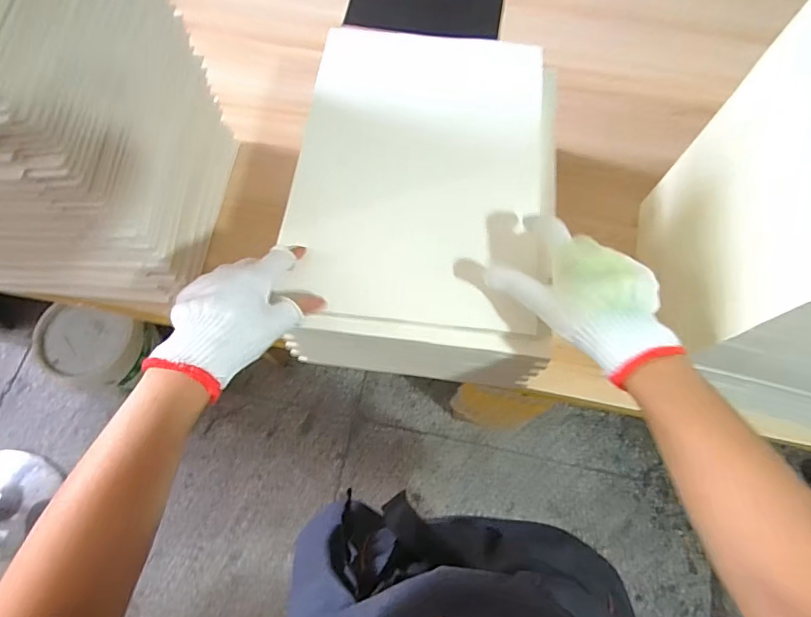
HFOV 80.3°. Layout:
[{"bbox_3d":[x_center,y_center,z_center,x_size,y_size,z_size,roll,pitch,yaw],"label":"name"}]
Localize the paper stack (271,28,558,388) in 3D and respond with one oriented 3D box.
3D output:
[{"bbox_3d":[0.022,-0.117,0.582,0.269,0.160,0.404,7,69,2],"label":"paper stack"}]

